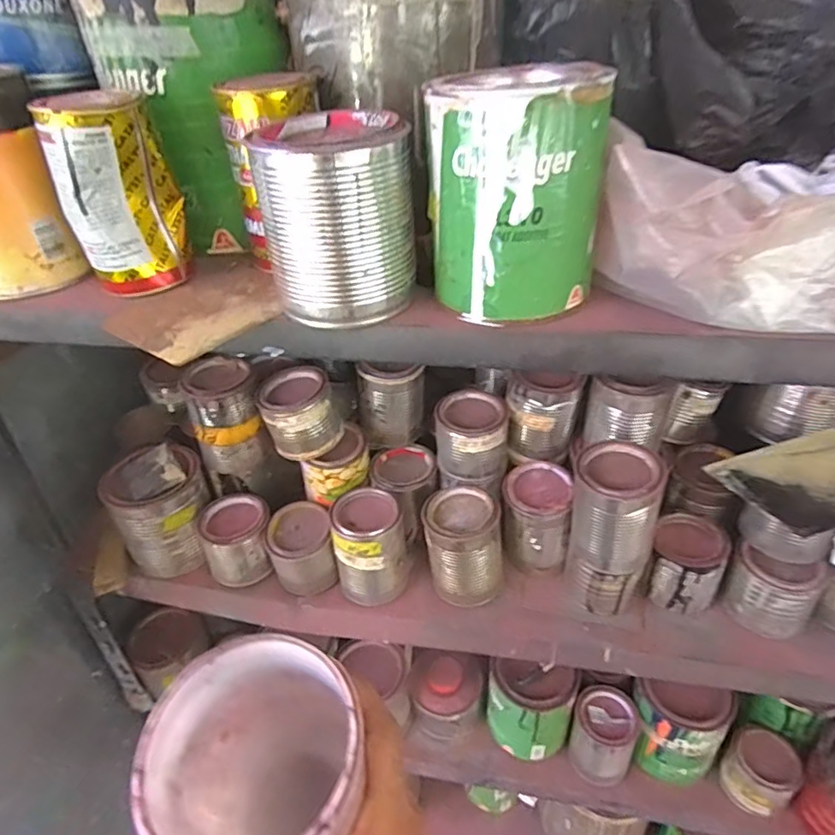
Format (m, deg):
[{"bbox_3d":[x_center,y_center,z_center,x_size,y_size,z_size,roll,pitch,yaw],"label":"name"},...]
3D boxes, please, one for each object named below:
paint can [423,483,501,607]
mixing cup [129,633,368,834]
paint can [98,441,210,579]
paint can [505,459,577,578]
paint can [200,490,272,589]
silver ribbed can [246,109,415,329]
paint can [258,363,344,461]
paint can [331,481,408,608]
[{"bbox_3d":[0.046,0.126,0.579,0.072,0.097,0.077,-2,35,2],"label":"paint can"},{"bbox_3d":[-0.078,0.187,0.289,0.097,0.115,0.108,-26,41,-29],"label":"mixing cup"},{"bbox_3d":[-0.281,0.103,0.626,0.093,0.115,0.091,-2,35,2],"label":"paint can"},{"bbox_3d":[0.125,0.106,0.592,0.065,0.097,0.065,-2,35,2],"label":"paint can"},{"bbox_3d":[-0.196,0.133,0.628,0.068,0.079,0.070,-14,37,-14],"label":"paint can"},{"bbox_3d":[-0.054,-0.130,0.374,0.093,0.112,0.085,-13,36,-13],"label":"silver ribbed can"},{"bbox_3d":[-0.120,-0.006,0.586,0.074,0.070,0.069,-8,35,-6],"label":"paint can"},{"bbox_3d":[-0.049,0.130,0.592,0.071,0.108,0.077,-7,35,-4],"label":"paint can"}]

